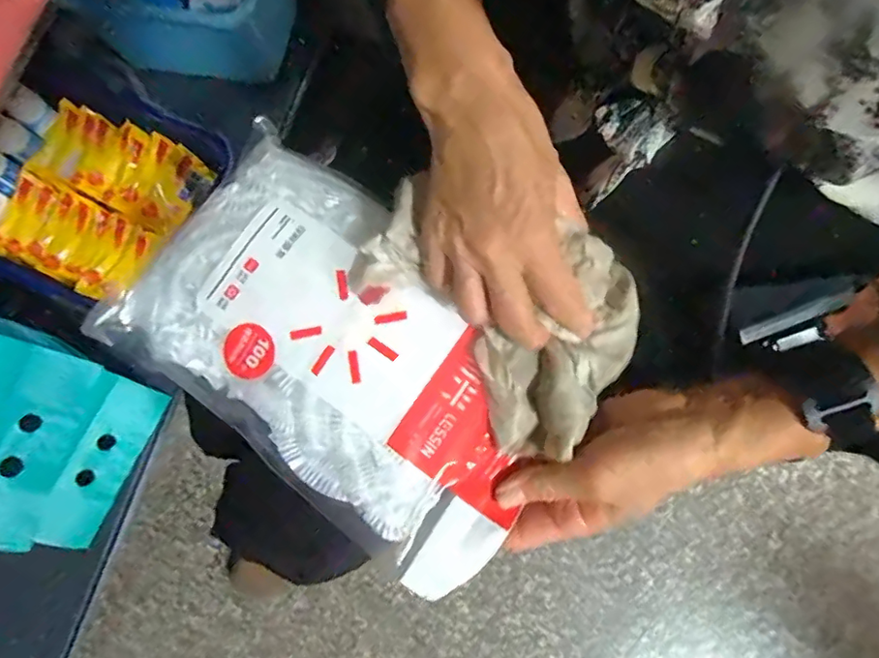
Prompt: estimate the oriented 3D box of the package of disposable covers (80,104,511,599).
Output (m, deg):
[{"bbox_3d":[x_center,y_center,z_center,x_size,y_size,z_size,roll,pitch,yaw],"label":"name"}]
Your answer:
[{"bbox_3d":[-0.060,0.009,0.343,0.275,0.028,0.172,34,79,9],"label":"package of disposable covers"}]

